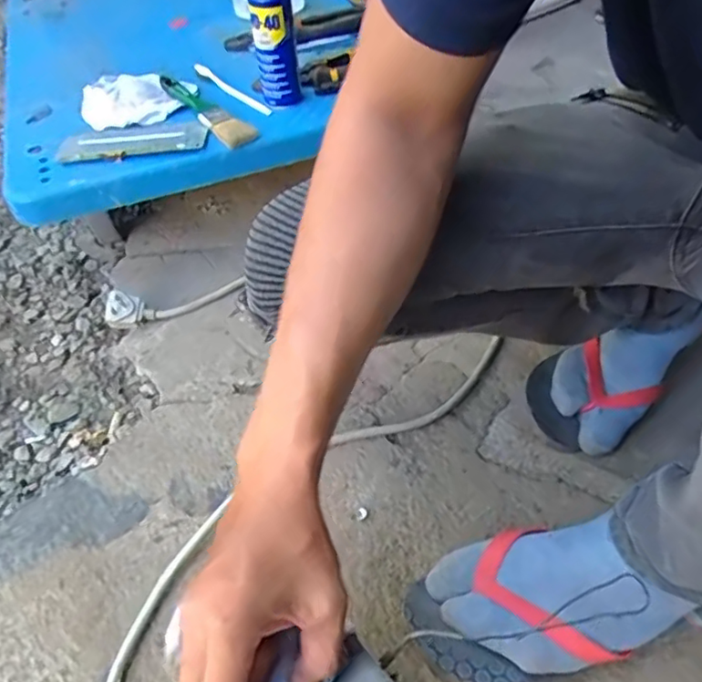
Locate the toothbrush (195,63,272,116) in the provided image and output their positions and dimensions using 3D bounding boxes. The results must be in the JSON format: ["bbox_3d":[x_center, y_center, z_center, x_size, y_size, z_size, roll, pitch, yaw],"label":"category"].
[{"bbox_3d":[-0.167,-0.348,0.828,0.022,0.013,0.173,-33,56,-28],"label":"toothbrush"}]

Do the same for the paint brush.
[{"bbox_3d":[-0.196,-0.301,0.780,0.044,0.015,0.192,-35,57,-28],"label":"paint brush"}]

